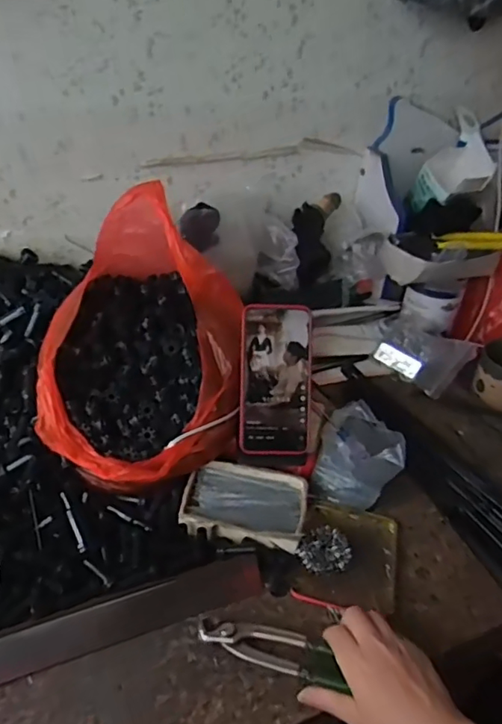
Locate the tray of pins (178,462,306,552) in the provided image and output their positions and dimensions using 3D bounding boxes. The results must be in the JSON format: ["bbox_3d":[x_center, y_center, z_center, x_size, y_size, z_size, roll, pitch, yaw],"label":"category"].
[{"bbox_3d":[-0.006,0.153,0.584,0.127,0.026,0.086,6,37,1],"label":"tray of pins"}]

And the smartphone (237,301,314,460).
[{"bbox_3d":[0.027,0.019,0.601,0.080,0.163,0.008,-1,1,-1],"label":"smartphone"}]

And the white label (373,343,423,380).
[{"bbox_3d":[0.222,-0.003,0.829,0.007,0.029,0.079,15,17,-48],"label":"white label"}]

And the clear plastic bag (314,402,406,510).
[{"bbox_3d":[0.129,0.110,0.642,0.094,0.057,0.118,16,39,14],"label":"clear plastic bag"}]

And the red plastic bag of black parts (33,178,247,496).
[{"bbox_3d":[-0.117,-0.018,0.602,0.207,0.236,0.274,2,37,-4],"label":"red plastic bag of black parts"}]

